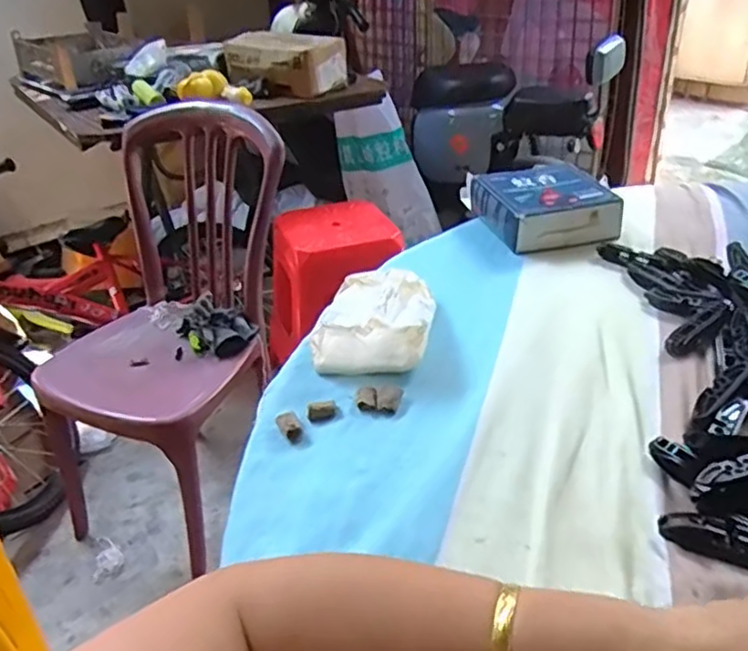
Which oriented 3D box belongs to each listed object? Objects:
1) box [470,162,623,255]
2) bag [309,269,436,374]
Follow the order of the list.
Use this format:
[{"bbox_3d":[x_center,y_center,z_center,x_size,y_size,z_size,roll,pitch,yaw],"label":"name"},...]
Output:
[{"bbox_3d":[0.212,-0.153,0.822,0.143,0.048,0.160,-11,34,-12],"label":"box"},{"bbox_3d":[0.001,-0.013,0.626,0.110,0.040,0.147,4,34,10],"label":"bag"}]

